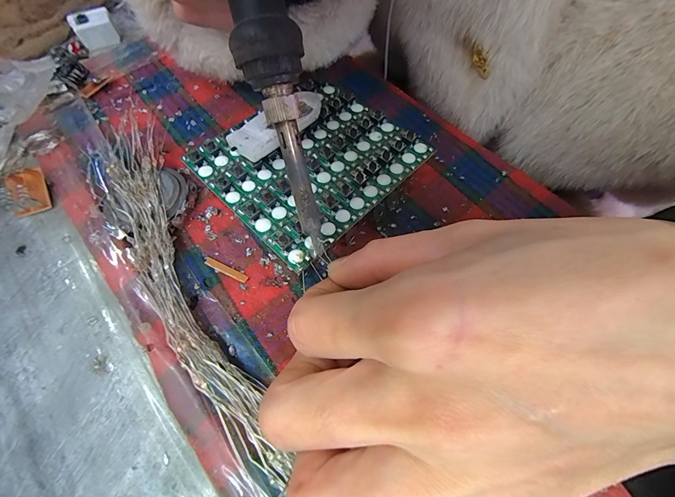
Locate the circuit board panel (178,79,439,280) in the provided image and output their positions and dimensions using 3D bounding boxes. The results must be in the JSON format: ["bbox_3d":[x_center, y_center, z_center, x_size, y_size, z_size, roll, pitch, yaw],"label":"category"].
[{"bbox_3d":[-0.014,-0.047,0.160,0.085,0.006,0.094,40,71,18],"label":"circuit board panel"}]

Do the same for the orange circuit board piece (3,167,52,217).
[{"bbox_3d":[-0.159,-0.030,0.164,0.015,0.010,0.022,-15,98,-33],"label":"orange circuit board piece"}]

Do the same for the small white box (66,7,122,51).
[{"bbox_3d":[-0.174,-0.158,0.230,0.026,0.017,0.013,-28,66,-13],"label":"small white box"}]

